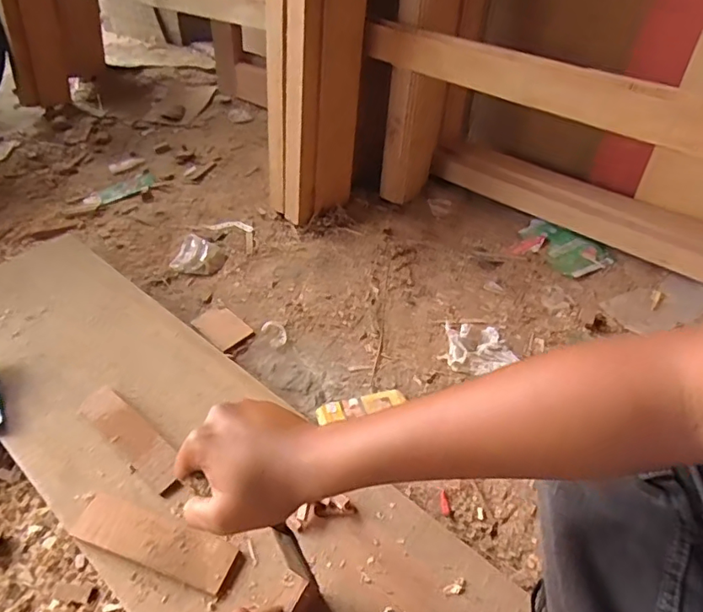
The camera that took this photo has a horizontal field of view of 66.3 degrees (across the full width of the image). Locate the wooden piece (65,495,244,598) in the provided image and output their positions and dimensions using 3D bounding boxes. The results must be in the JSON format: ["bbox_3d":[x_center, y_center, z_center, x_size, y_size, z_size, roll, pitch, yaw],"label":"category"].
[{"bbox_3d":[-0.214,0.256,0.585,0.192,0.018,0.053,14,47,16],"label":"wooden piece"}]

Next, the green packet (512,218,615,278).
[{"bbox_3d":[0.378,-0.103,0.972,0.160,0.020,0.090,30,53,28],"label":"green packet"}]

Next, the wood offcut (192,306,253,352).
[{"bbox_3d":[-0.210,0.033,0.875,0.087,0.010,0.064,34,55,31],"label":"wood offcut"}]

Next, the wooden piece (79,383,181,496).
[{"bbox_3d":[-0.277,0.159,0.673,0.187,0.013,0.047,30,53,28],"label":"wooden piece"}]

